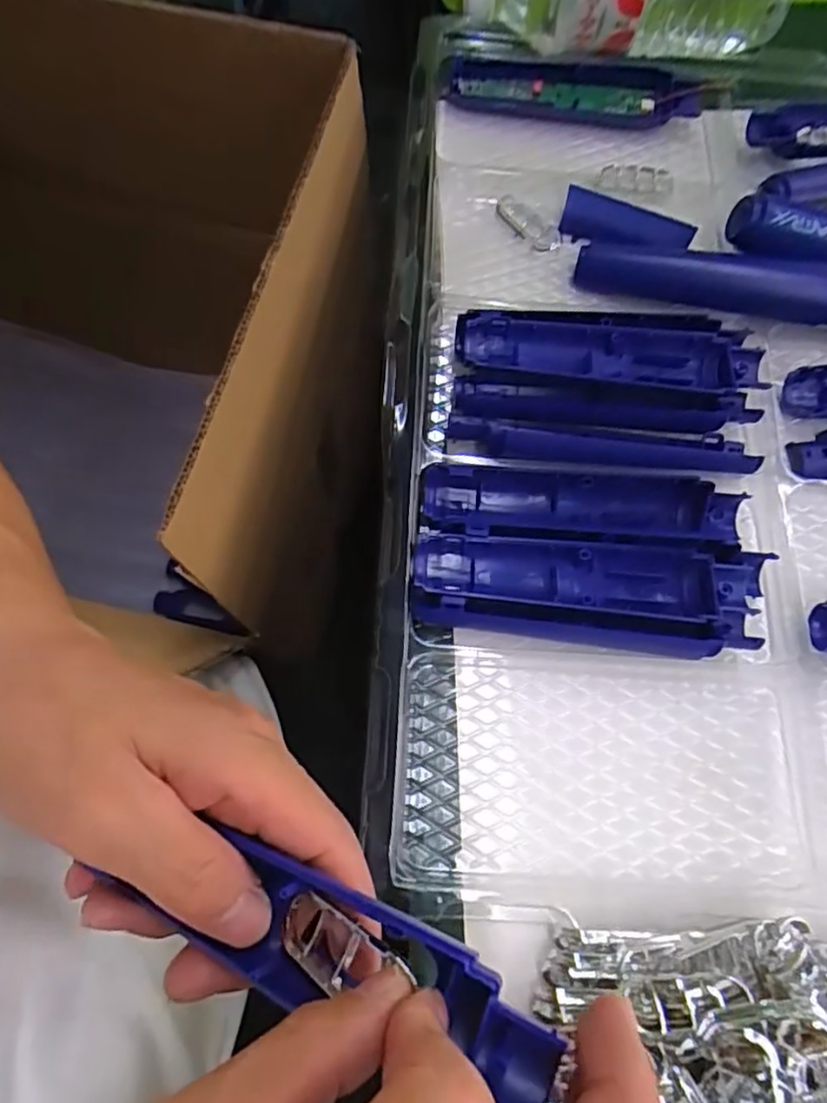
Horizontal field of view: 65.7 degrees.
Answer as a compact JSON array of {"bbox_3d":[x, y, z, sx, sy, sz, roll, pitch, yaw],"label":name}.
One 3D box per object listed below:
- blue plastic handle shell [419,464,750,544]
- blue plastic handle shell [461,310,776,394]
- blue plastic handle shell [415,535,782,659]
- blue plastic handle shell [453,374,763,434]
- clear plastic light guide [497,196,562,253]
[{"bbox_3d":[0.088,-0.023,0.338,0.167,0.026,0.040,2,71,-1],"label":"blue plastic handle shell"},{"bbox_3d":[0.107,-0.108,0.356,0.163,0.017,0.036,4,71,0],"label":"blue plastic handle shell"},{"bbox_3d":[0.087,0.024,0.325,0.174,0.028,0.053,4,71,0],"label":"blue plastic handle shell"},{"bbox_3d":[0.105,-0.081,0.357,0.163,0.021,0.022,5,71,0],"label":"blue plastic handle shell"},{"bbox_3d":[0.075,-0.213,0.418,0.022,0.005,0.050,-38,76,-13],"label":"clear plastic light guide"}]

